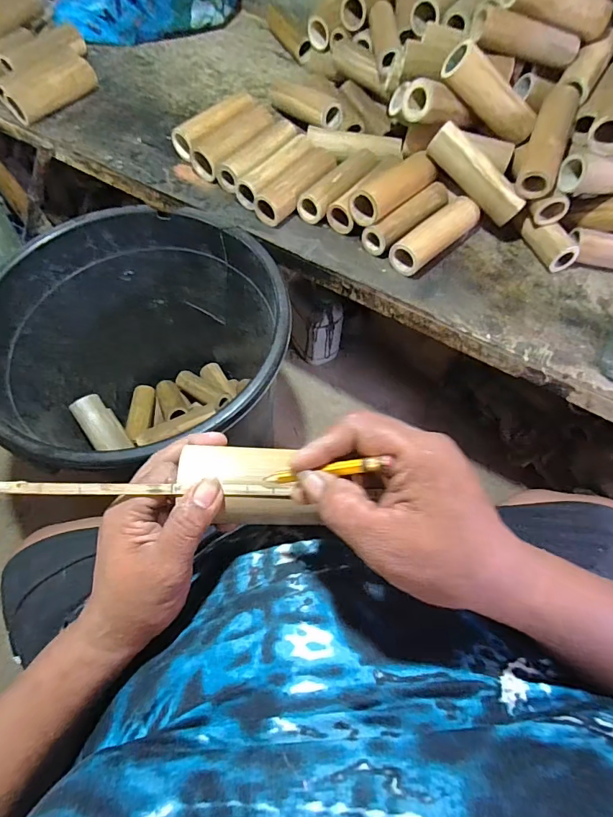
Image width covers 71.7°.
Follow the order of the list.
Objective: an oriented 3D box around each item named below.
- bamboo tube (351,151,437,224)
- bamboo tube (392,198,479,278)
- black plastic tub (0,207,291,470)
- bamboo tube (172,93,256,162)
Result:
[{"bbox_3d":[0.148,-0.371,0.701,0.169,0.050,0.063,-40,70,-21],"label":"bamboo tube"},{"bbox_3d":[0.220,-0.296,0.710,0.060,0.057,0.189,39,67,17],"label":"bamboo tube"},{"bbox_3d":[-0.279,-0.058,0.831,0.456,0.438,0.451,1,62,-2],"label":"black plastic tub"},{"bbox_3d":[-0.169,-0.542,0.826,0.183,0.063,0.063,-41,70,-21],"label":"bamboo tube"}]

